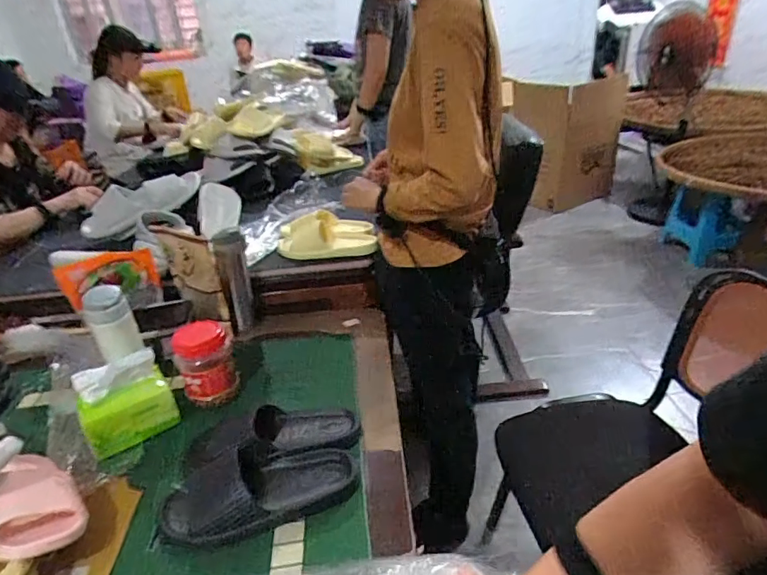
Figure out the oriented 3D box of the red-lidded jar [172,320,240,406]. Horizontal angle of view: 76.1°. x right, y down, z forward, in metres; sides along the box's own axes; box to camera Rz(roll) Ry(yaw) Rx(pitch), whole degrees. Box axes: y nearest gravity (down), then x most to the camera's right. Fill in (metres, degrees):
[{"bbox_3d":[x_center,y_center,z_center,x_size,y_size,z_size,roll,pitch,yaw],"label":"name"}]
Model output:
[{"bbox_3d":[-0.310,0.133,0.870,0.091,0.138,0.091,-12,30,-12],"label":"red-lidded jar"}]

